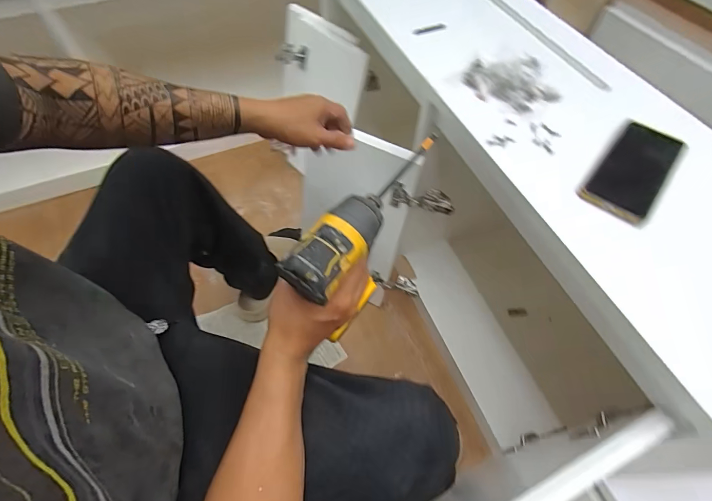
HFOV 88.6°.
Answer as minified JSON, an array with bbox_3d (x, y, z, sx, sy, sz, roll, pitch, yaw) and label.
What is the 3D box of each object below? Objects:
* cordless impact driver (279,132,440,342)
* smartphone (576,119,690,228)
[{"bbox_3d":[0.008,-0.007,0.467,0.067,0.209,0.241,22,59,15],"label":"cordless impact driver"},{"bbox_3d":[0.360,-0.105,0.471,0.080,0.017,0.175,36,64,20],"label":"smartphone"}]

